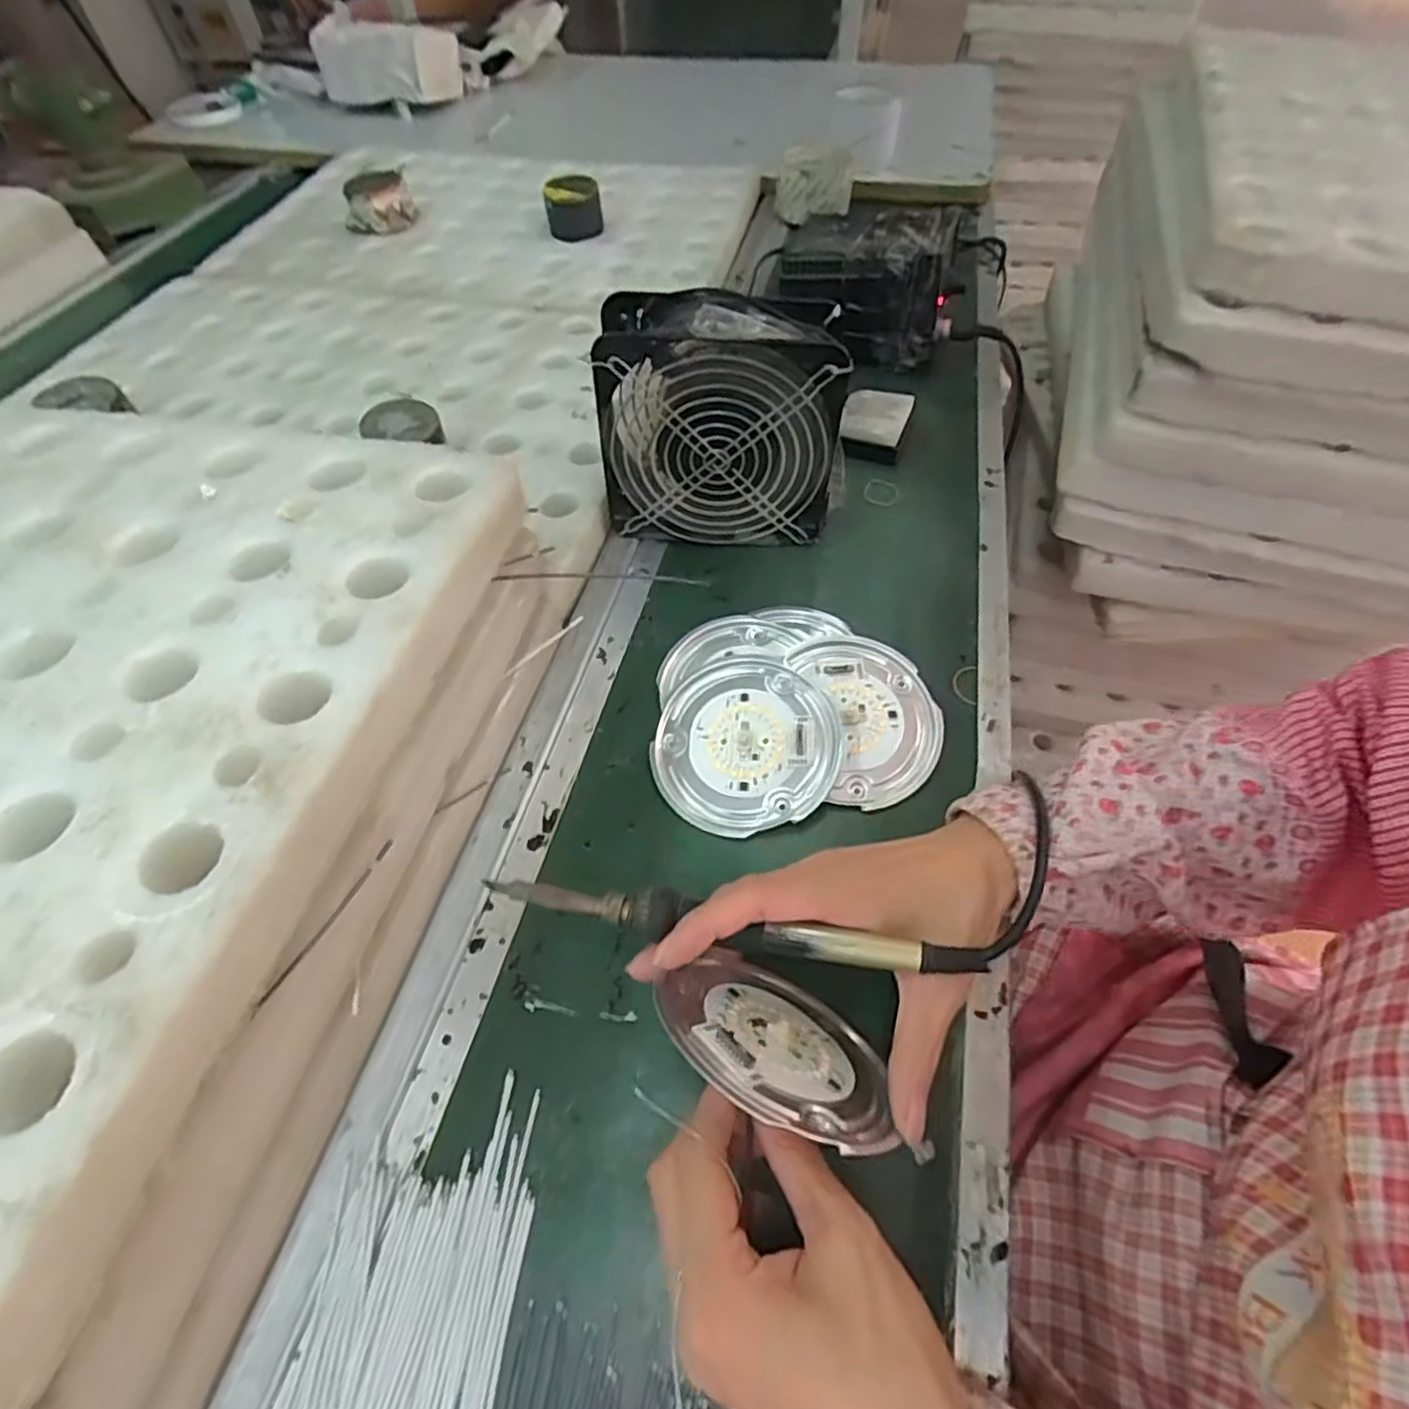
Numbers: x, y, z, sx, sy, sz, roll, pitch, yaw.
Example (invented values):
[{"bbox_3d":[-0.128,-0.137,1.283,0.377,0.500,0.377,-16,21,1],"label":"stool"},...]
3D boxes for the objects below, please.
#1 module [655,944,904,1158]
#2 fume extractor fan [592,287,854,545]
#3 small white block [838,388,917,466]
[{"bbox_3d":[0.029,0.134,0.278,0.096,0.095,0.007,25,96,8],"label":"module"},{"bbox_3d":[0.011,-0.178,0.452,0.148,0.160,0.052,3,55,4],"label":"fume extractor fan"},{"bbox_3d":[0.137,-0.227,0.559,0.051,0.025,0.059,18,57,14],"label":"small white block"}]

